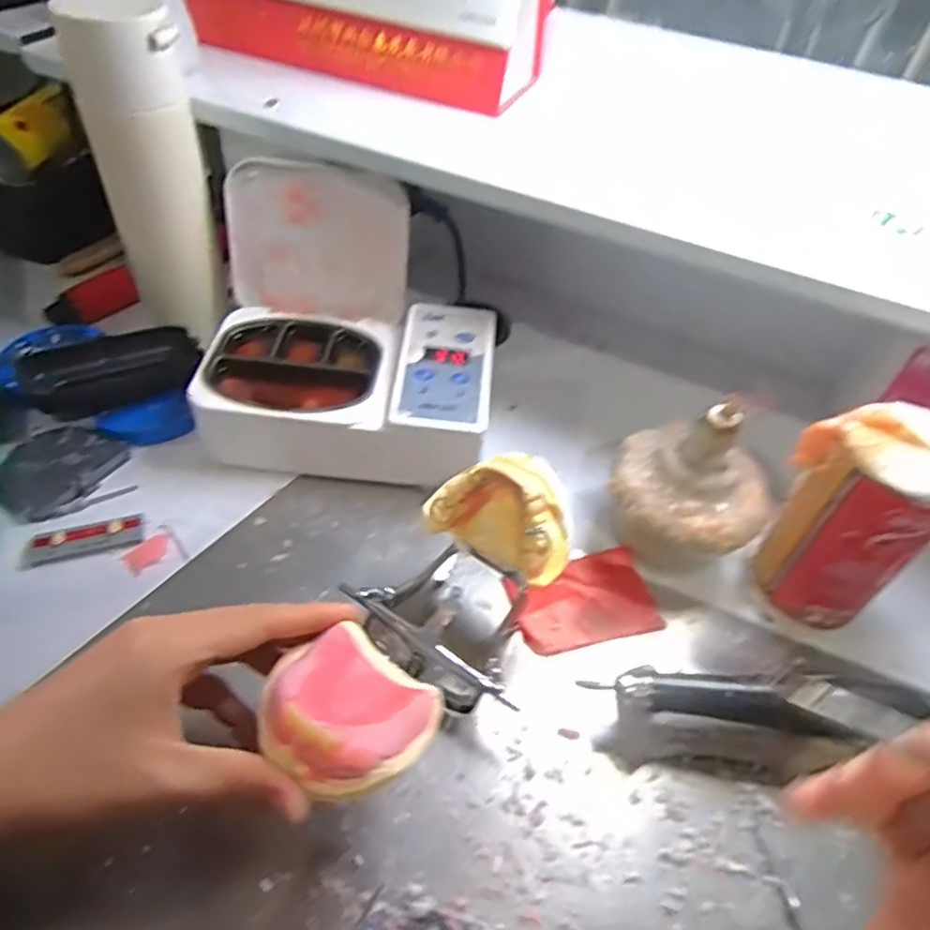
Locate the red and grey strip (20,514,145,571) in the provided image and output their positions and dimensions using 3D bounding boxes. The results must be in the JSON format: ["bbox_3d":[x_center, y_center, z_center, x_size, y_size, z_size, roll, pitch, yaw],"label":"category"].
[{"bbox_3d":[-0.223,0.043,0.400,0.065,0.006,0.021,-13,50,-18],"label":"red and grey strip"}]

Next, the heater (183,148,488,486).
[{"bbox_3d":[-0.077,-0.085,0.452,0.191,0.128,0.163,7,47,0],"label":"heater"}]

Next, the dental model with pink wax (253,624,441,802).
[{"bbox_3d":[-0.048,0.105,0.285,0.061,0.030,0.061,33,24,18],"label":"dental model with pink wax"}]

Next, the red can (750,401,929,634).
[{"bbox_3d":[0.206,0.027,0.369,0.056,0.118,0.071,-32,58,-31],"label":"red can"}]

